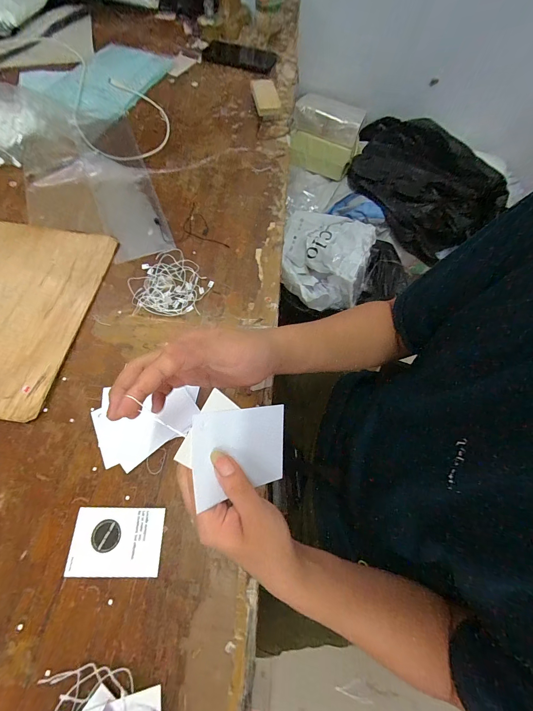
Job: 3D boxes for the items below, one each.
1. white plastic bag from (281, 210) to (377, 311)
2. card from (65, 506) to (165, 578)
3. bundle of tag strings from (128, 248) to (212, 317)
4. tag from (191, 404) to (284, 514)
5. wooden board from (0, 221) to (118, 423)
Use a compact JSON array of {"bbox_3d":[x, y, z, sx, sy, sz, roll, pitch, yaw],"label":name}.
[{"bbox_3d":[0.167,-0.295,0.904,0.250,0.109,0.324,15,65,4],"label":"white plastic bag"},{"bbox_3d":[-0.153,0.190,0.315,0.090,0.004,0.061,2,67,-2],"label":"card"},{"bbox_3d":[-0.138,-0.110,0.444,0.108,0.012,0.112,-6,67,-5],"label":"bundle of tag strings"},{"bbox_3d":[-0.019,0.080,0.263,0.098,0.007,0.069,3,88,-44],"label":"tag"},{"bbox_3d":[-0.376,-0.068,0.423,0.252,0.005,0.285,8,67,1],"label":"wooden board"}]

